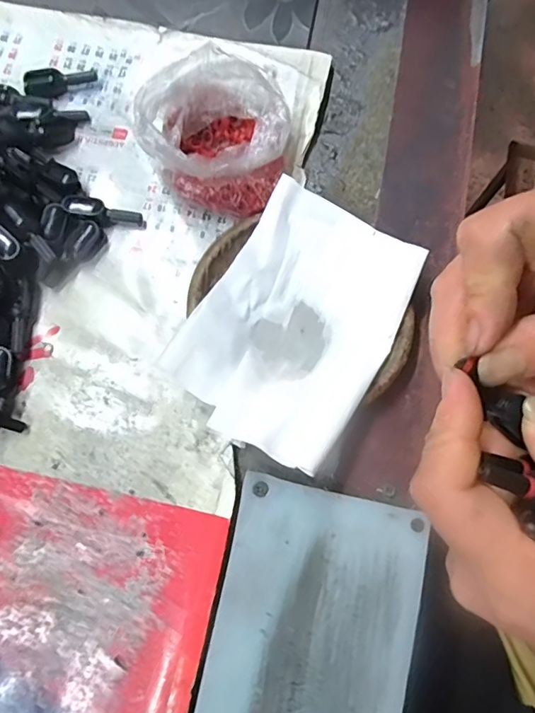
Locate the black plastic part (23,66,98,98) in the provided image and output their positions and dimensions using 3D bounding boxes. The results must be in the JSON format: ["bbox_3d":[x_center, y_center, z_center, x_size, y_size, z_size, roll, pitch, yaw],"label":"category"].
[{"bbox_3d":[-0.125,-0.167,0.309,0.041,0.011,0.015,-16,79,-2],"label":"black plastic part"}]

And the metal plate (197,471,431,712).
[{"bbox_3d":[0.015,0.164,0.241,0.093,0.007,0.196,12,79,4],"label":"metal plate"}]

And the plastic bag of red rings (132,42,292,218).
[{"bbox_3d":[-0.029,-0.122,0.282,0.080,0.040,0.080,23,80,6],"label":"plastic bag of red rings"}]

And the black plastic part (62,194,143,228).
[{"bbox_3d":[-0.093,-0.082,0.291,0.043,0.007,0.014,13,79,-14],"label":"black plastic part"}]

